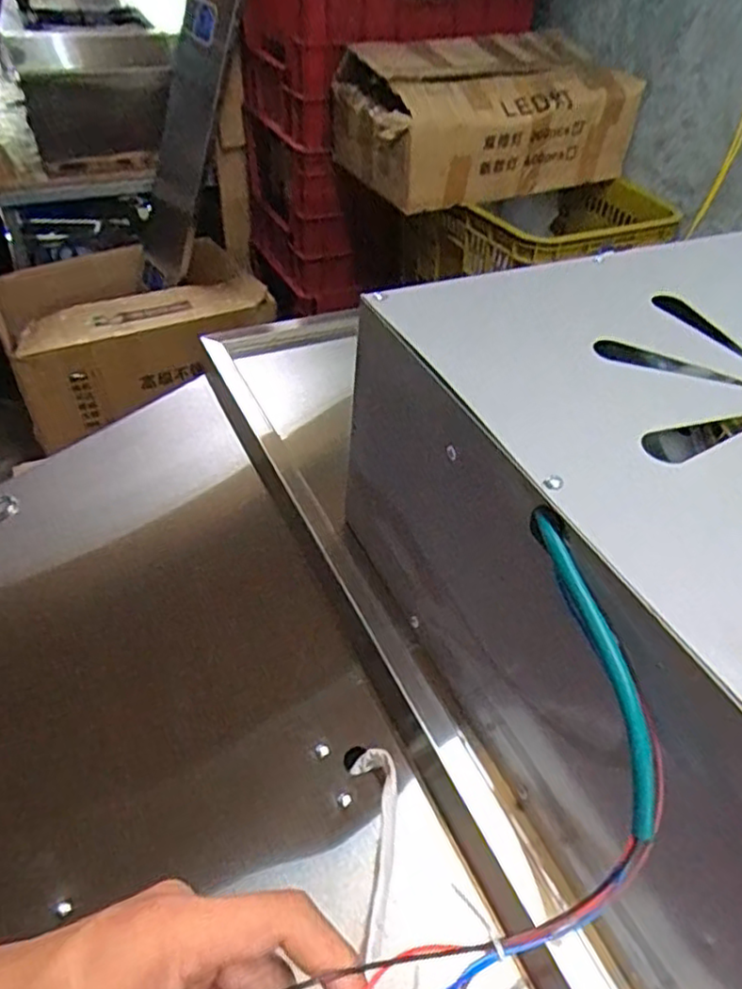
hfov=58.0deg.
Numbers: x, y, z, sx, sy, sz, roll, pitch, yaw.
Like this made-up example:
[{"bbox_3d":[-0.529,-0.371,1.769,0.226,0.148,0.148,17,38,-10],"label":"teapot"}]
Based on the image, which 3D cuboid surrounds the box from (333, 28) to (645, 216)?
[{"bbox_3d":[0.208,-0.709,1.274,0.530,0.219,0.284,-16,48,-21],"label":"box"}]

